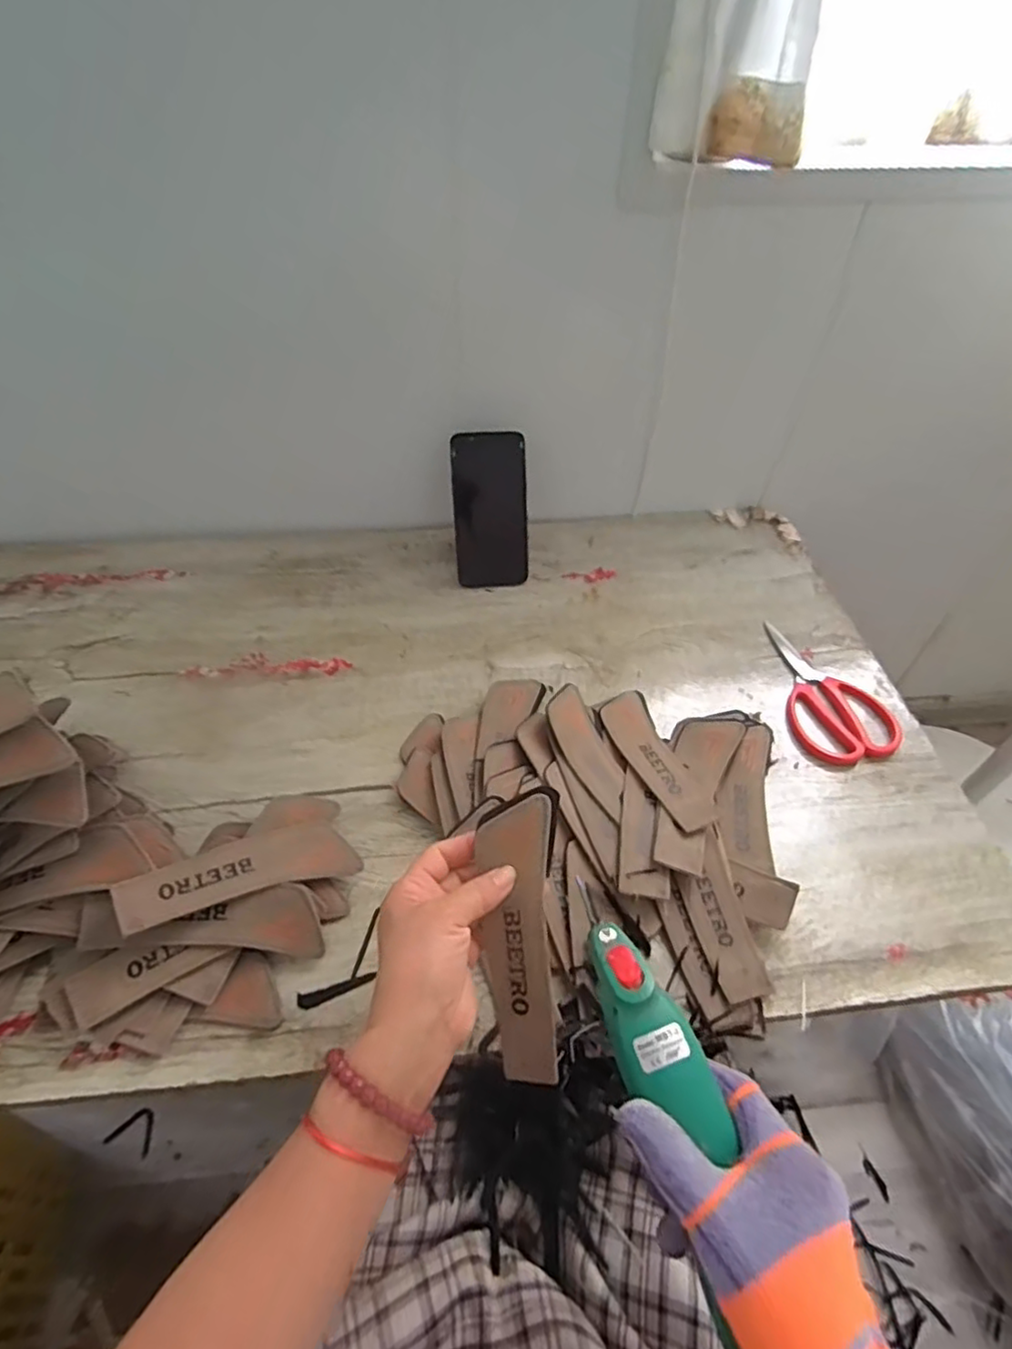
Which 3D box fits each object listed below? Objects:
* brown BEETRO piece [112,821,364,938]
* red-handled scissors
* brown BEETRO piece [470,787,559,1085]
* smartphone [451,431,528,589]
[{"bbox_3d":[-0.192,0.141,0.471,0.158,0.021,0.049,-9,48,-30],"label":"brown BEETRO piece"},{"bbox_3d":[0.322,0.013,0.650,0.094,0.011,0.173,-3,48,-3],"label":"red-handled scissors"},{"bbox_3d":[0.008,0.159,0.401,0.048,0.012,0.168,-1,83,12],"label":"brown BEETRO piece"},{"bbox_3d":[-0.017,-0.184,0.732,0.082,0.168,0.006,-3,18,-5],"label":"smartphone"}]

